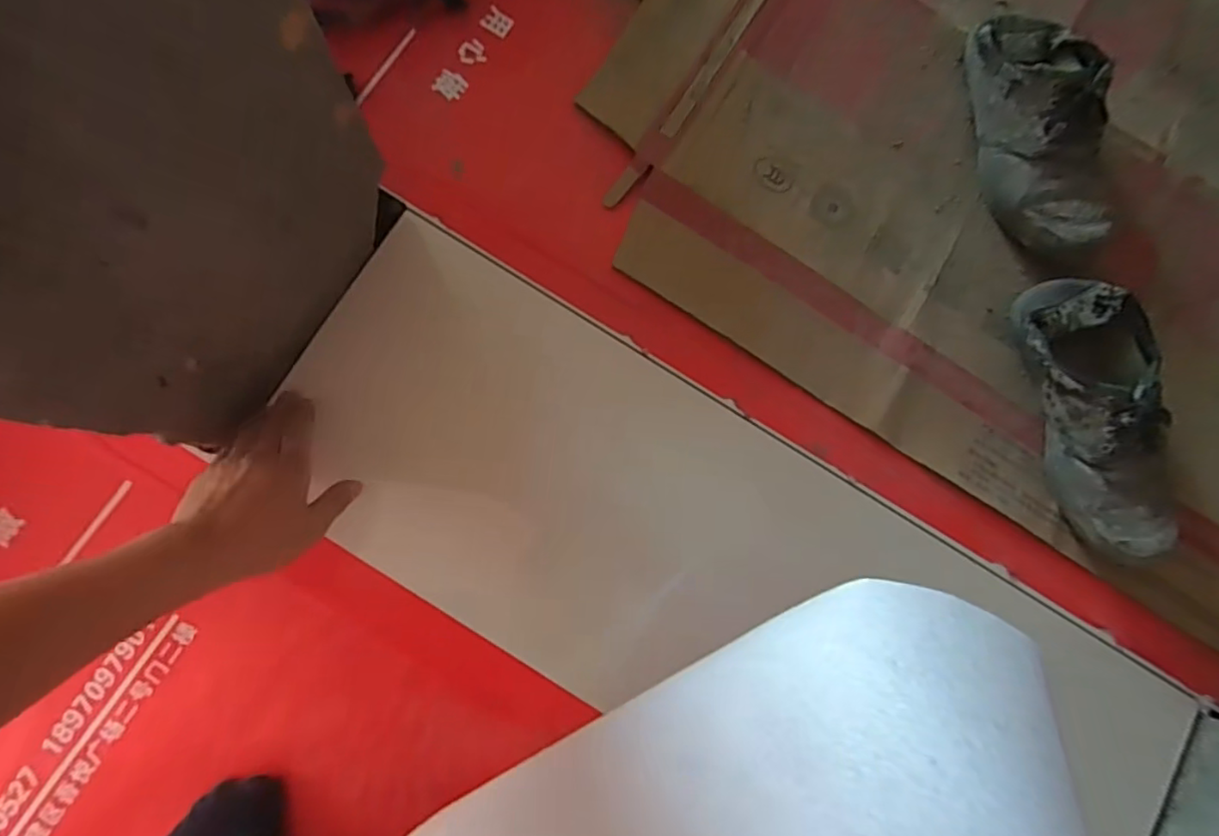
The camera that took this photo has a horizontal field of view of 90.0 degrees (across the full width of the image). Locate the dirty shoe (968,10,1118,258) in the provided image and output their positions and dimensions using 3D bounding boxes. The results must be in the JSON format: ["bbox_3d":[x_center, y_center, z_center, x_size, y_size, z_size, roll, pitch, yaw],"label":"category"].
[{"bbox_3d":[0.419,-0.278,0.586,0.103,0.088,0.232,-12,84,-8],"label":"dirty shoe"}]

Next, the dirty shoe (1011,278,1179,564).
[{"bbox_3d":[0.457,0.000,0.560,0.101,0.088,0.267,-16,85,-8],"label":"dirty shoe"}]

